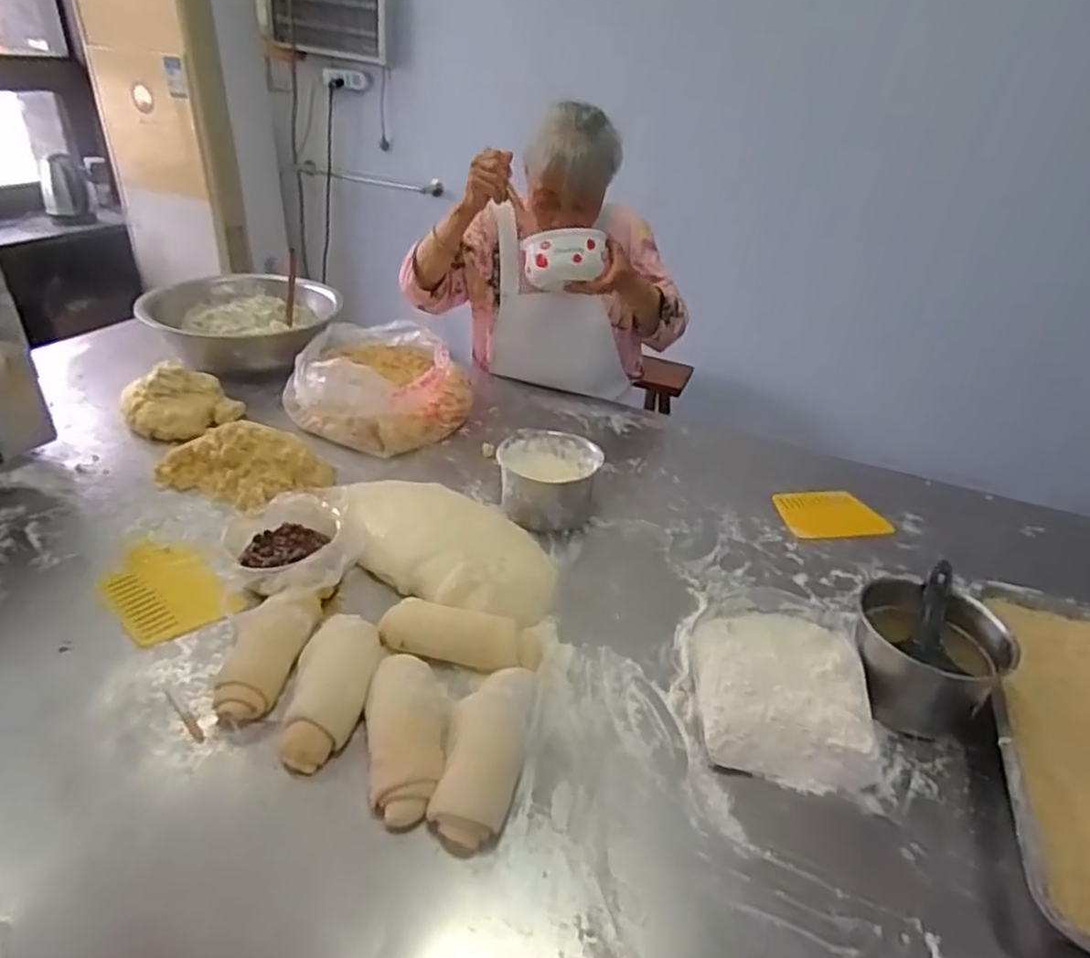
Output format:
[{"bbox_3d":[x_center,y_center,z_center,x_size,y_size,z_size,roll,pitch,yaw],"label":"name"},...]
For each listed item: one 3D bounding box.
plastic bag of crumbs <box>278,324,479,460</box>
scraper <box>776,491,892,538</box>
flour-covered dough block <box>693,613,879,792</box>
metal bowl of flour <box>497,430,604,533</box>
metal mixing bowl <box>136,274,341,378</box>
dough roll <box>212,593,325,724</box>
[{"bbox_3d":[-0.321,-0.183,1.298,0.297,0.121,0.354,-18,37,-32],"label":"plastic bag of crumbs"},{"bbox_3d":[0.448,0.054,1.101,0.154,0.007,0.110,-4,40,-8],"label":"scraper"},{"bbox_3d":[0.246,0.226,0.737,0.175,0.059,0.181,5,30,3],"label":"flour-covered dough block"},{"bbox_3d":[0.006,0.007,1.048,0.146,0.102,0.139,3,30,-2],"label":"metal bowl of flour"},{"bbox_3d":[-0.629,-0.323,1.467,0.372,0.127,0.356,-15,35,-29],"label":"metal mixing bowl"},{"bbox_3d":[-0.301,0.188,0.761,0.078,0.046,0.161,2,30,-2],"label":"dough roll"}]

